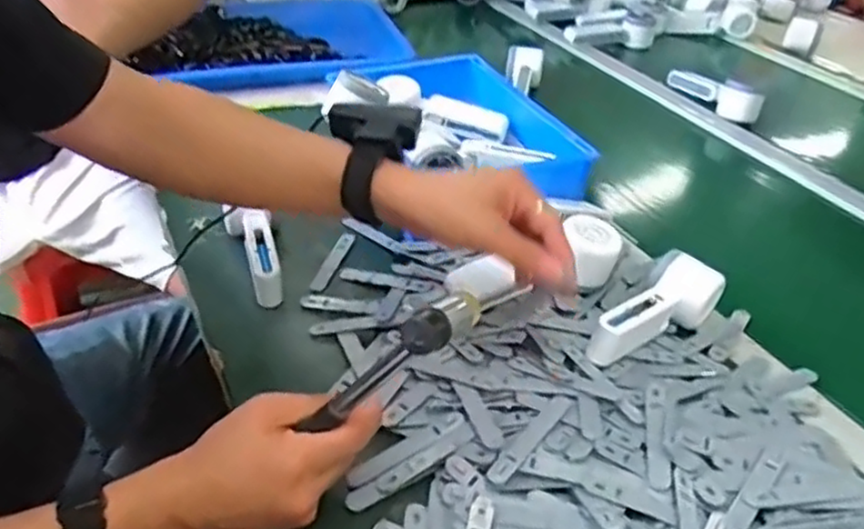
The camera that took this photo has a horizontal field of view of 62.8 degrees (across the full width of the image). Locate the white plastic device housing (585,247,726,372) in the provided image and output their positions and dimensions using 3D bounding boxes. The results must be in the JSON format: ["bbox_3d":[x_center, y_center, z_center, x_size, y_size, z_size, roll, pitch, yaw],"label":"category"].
[{"bbox_3d":[0.193,0.043,0.603,0.062,0.041,0.151,27,41,28],"label":"white plastic device housing"}]

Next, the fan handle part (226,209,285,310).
[{"bbox_3d":[-0.163,-0.008,0.671,0.033,0.043,0.105,-13,56,-23],"label":"fan handle part"}]

